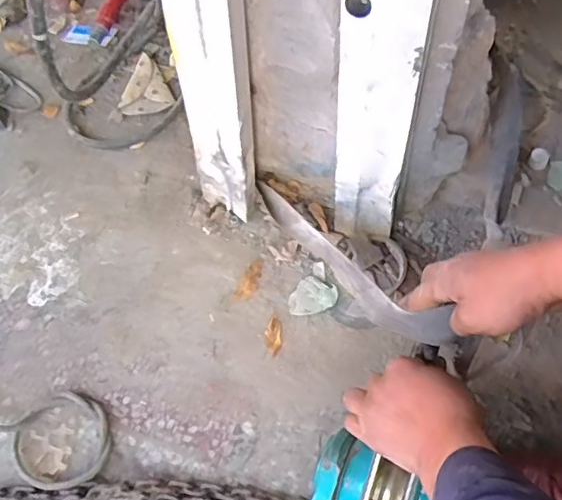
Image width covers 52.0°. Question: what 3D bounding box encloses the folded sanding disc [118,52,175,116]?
[{"bbox_3d":[-0.237,-0.270,0.966,0.083,0.017,0.127,-26,61,-11],"label":"folded sanding disc"}]

